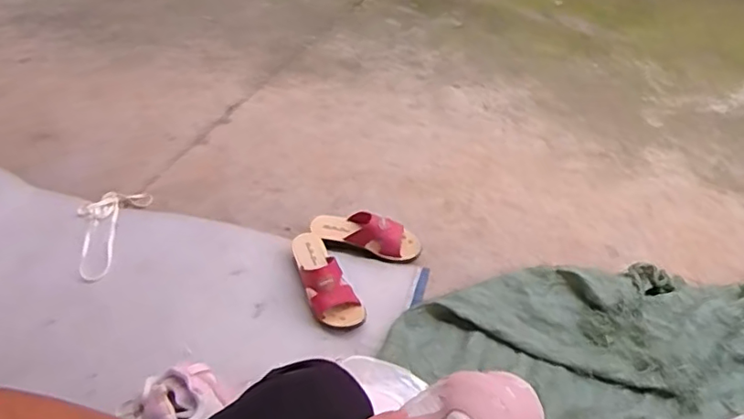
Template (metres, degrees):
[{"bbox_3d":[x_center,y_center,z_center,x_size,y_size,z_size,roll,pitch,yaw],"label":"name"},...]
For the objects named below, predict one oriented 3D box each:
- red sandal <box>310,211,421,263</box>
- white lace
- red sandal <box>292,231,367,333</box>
[{"bbox_3d":[-0.013,0.049,1.173,0.225,0.067,0.085,7,51,7],"label":"red sandal"},{"bbox_3d":[-0.573,0.043,1.214,0.128,0.020,0.238,8,48,7],"label":"white lace"},{"bbox_3d":[-0.099,0.131,1.107,0.088,0.074,0.230,-25,54,-18],"label":"red sandal"}]

